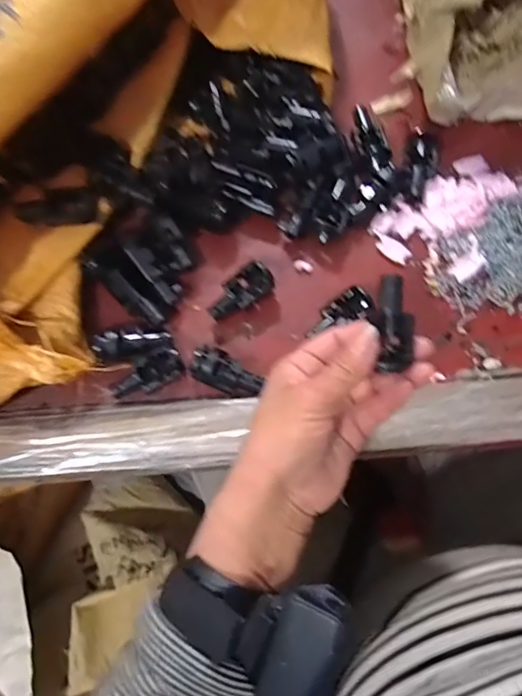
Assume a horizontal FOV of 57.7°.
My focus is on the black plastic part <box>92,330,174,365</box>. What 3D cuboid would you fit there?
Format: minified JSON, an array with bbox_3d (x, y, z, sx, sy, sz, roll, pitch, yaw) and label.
[{"bbox_3d":[-0.091,-0.002,0.342,0.054,0.021,0.022,-8,76,-14],"label":"black plastic part"}]

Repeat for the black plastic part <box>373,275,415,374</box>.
[{"bbox_3d":[0.073,-0.015,0.262,0.021,0.019,0.049,-6,96,0],"label":"black plastic part"}]

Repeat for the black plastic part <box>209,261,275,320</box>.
[{"bbox_3d":[-0.016,-0.041,0.357,0.054,0.016,0.022,-37,78,-8],"label":"black plastic part"}]

